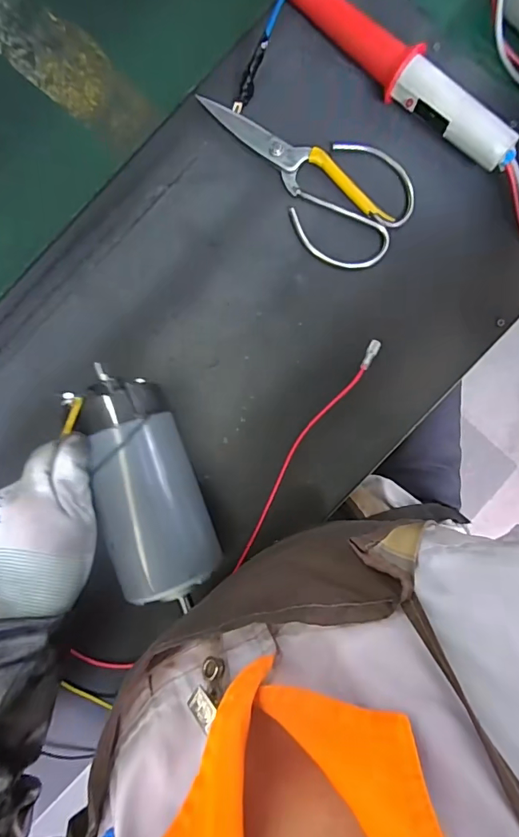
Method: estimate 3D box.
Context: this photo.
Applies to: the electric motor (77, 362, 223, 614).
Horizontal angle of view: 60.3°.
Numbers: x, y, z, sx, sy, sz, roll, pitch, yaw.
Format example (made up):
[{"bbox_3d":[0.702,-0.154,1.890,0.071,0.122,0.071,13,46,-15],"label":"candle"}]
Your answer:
[{"bbox_3d":[-0.087,0.051,0.356,0.069,0.068,0.174,-16,92,1],"label":"electric motor"}]

